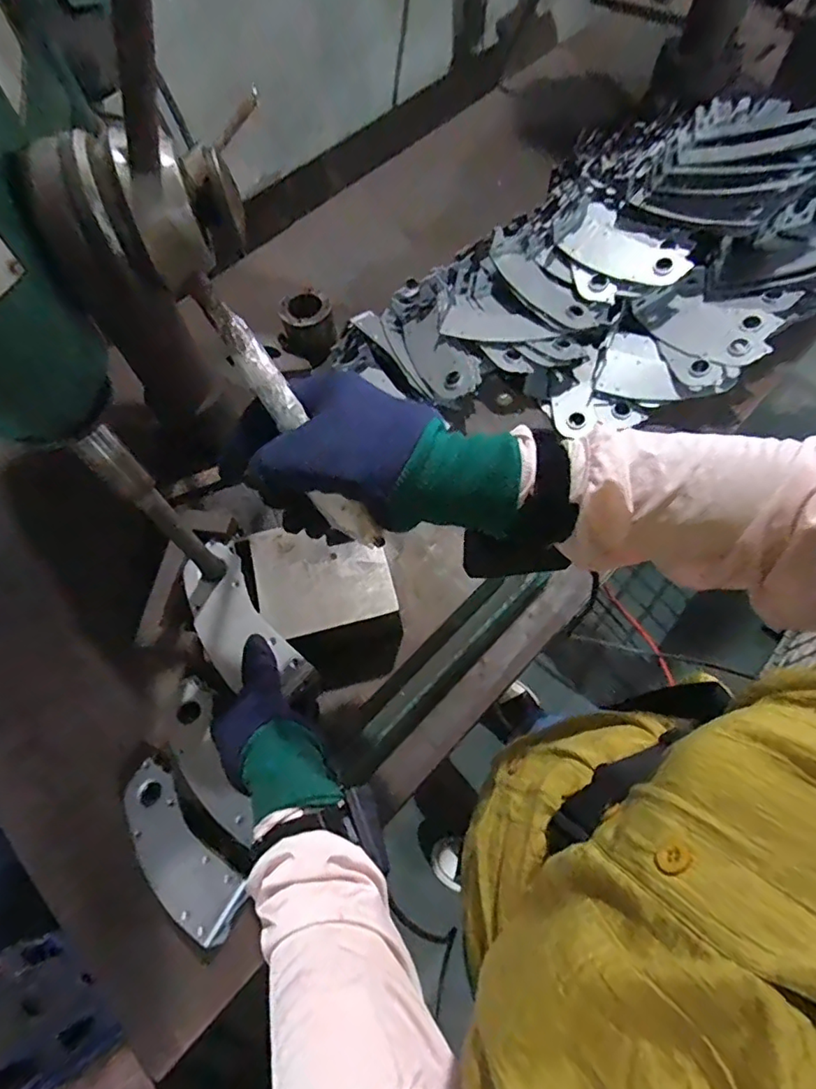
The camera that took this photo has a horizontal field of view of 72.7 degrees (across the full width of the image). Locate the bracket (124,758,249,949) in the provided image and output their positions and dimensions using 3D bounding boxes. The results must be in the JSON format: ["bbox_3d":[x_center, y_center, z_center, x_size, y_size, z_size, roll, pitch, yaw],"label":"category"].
[{"bbox_3d":[-0.231,0.303,0.552,0.180,0.031,0.066,41,74,18],"label":"bracket"}]

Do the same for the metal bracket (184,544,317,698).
[{"bbox_3d":[-0.158,0.072,0.512,0.070,0.013,0.165,-38,68,-13],"label":"metal bracket"}]

